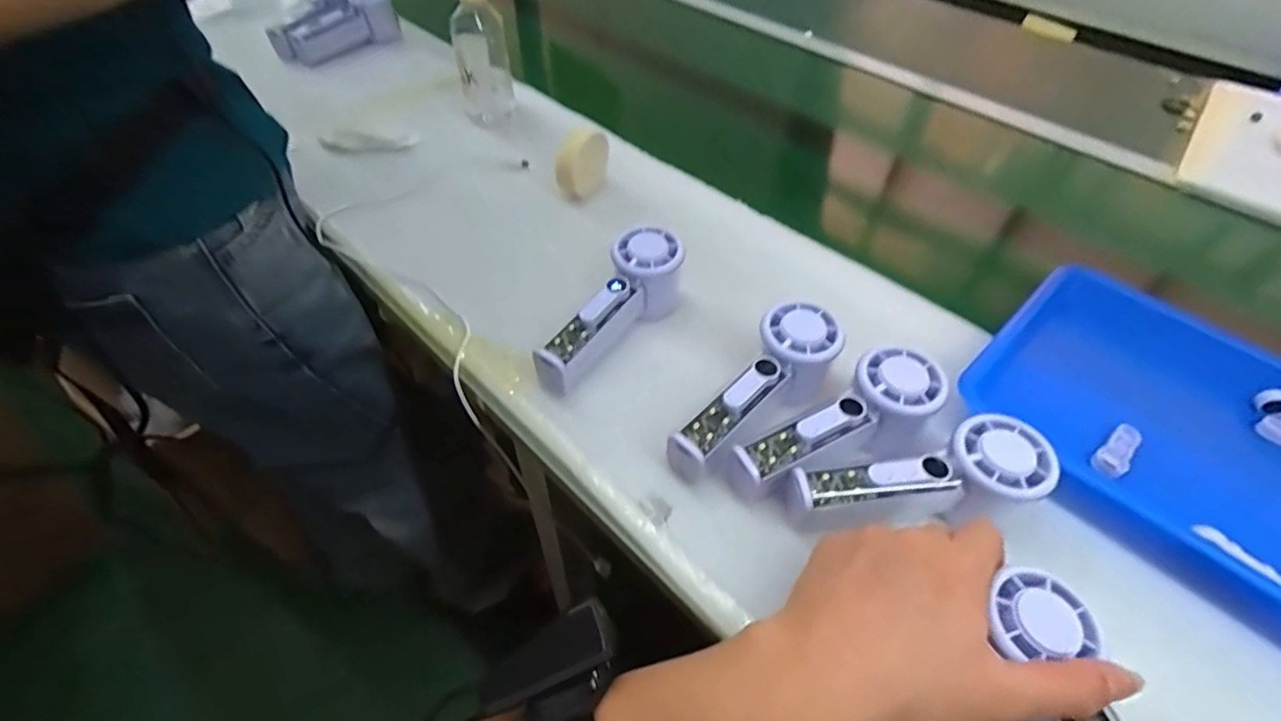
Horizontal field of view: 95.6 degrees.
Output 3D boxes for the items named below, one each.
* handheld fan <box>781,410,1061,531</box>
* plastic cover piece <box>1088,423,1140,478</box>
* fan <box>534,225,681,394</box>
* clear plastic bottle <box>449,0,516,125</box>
[{"bbox_3d":[0.172,0.077,0.363,0.160,0.049,0.054,-14,49,5],"label":"handheld fan"},{"bbox_3d":[0.335,0.063,0.406,0.050,0.008,0.020,-31,56,-25],"label":"plastic cover piece"},{"bbox_3d":[-0.022,-0.037,0.459,0.048,0.062,0.155,31,68,23],"label":"fan"},{"bbox_3d":[-0.178,-0.341,0.659,0.060,0.150,0.068,-11,50,-11],"label":"clear plastic bottle"}]

